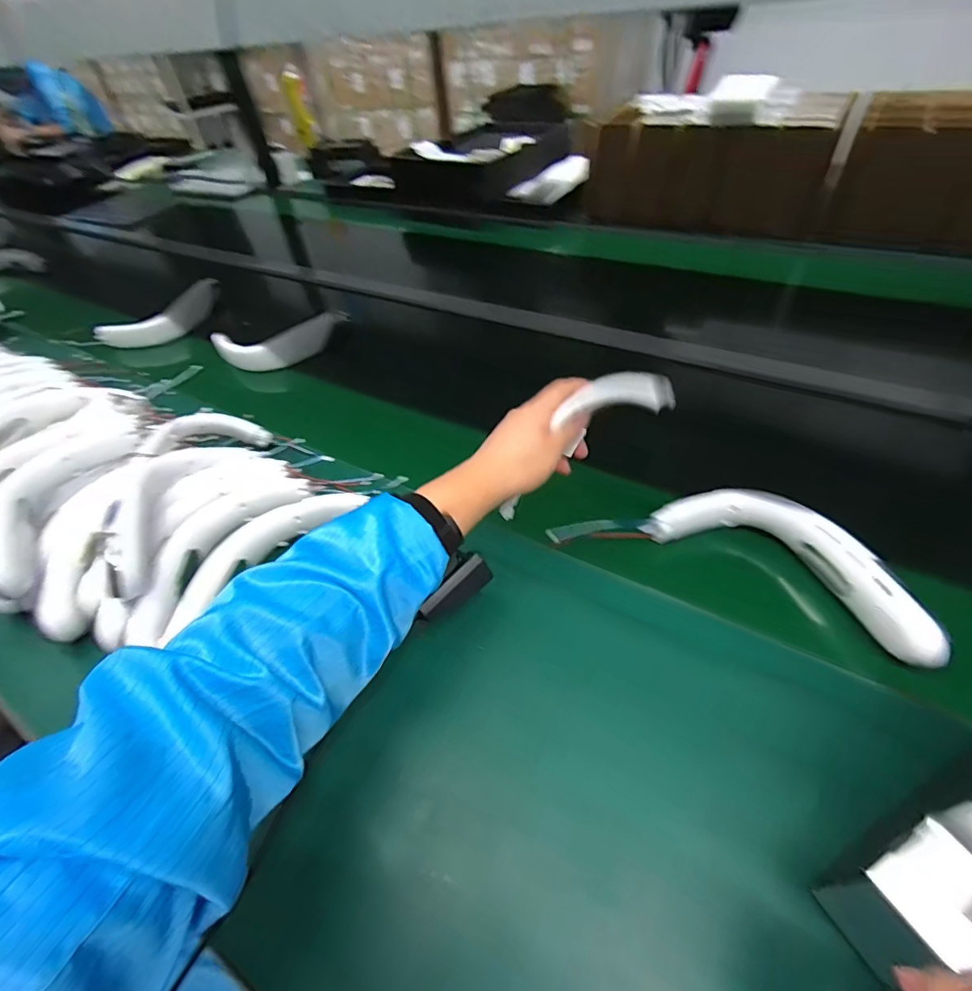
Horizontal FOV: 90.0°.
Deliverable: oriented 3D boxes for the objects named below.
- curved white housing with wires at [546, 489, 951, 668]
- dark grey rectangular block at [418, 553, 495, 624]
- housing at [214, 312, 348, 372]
[{"bbox_3d":[0.236,0.047,0.465,0.317,0.052,0.111,19,52,23],"label":"curved white housing with wires"},{"bbox_3d":[-0.024,0.079,0.406,0.068,0.033,0.012,-36,53,-24],"label":"dark grey rectangular block"},{"bbox_3d":[-0.351,-0.264,0.846,0.221,0.067,0.068,-13,47,-5],"label":"housing"}]

